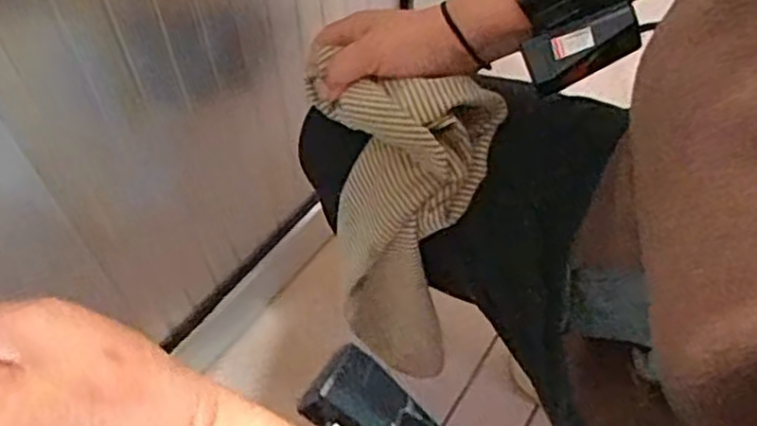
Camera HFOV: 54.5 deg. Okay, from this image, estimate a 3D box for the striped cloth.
[{"bbox_3d":[0.005,0.029,0.557,0.128,0.280,0.061,11,42,8],"label":"striped cloth"}]

